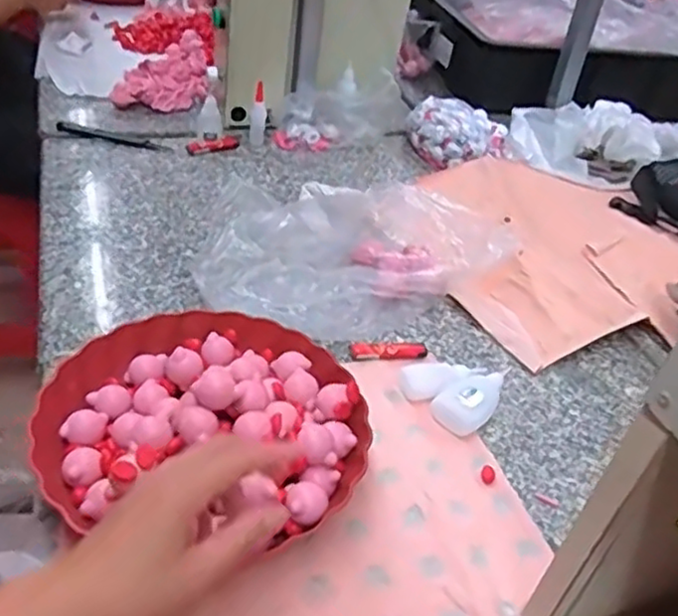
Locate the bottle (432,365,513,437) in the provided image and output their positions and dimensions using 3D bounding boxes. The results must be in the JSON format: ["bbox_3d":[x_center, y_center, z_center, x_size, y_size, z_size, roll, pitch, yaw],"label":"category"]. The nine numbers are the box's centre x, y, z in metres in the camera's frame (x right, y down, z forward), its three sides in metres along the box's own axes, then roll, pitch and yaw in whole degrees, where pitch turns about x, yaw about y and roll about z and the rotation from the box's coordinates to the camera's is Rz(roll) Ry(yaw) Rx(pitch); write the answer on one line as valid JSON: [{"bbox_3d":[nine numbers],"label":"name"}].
[{"bbox_3d":[0.133,0.082,0.631,0.110,0.027,0.044,-22,48,-34],"label":"bottle"}]

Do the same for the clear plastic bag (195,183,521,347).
[{"bbox_3d":[0.012,-0.069,0.741,0.314,0.088,0.189,-11,42,-25],"label":"clear plastic bag"}]

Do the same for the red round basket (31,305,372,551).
[{"bbox_3d":[-0.103,0.097,0.540,0.232,0.079,0.234,2,43,-2],"label":"red round basket"}]

